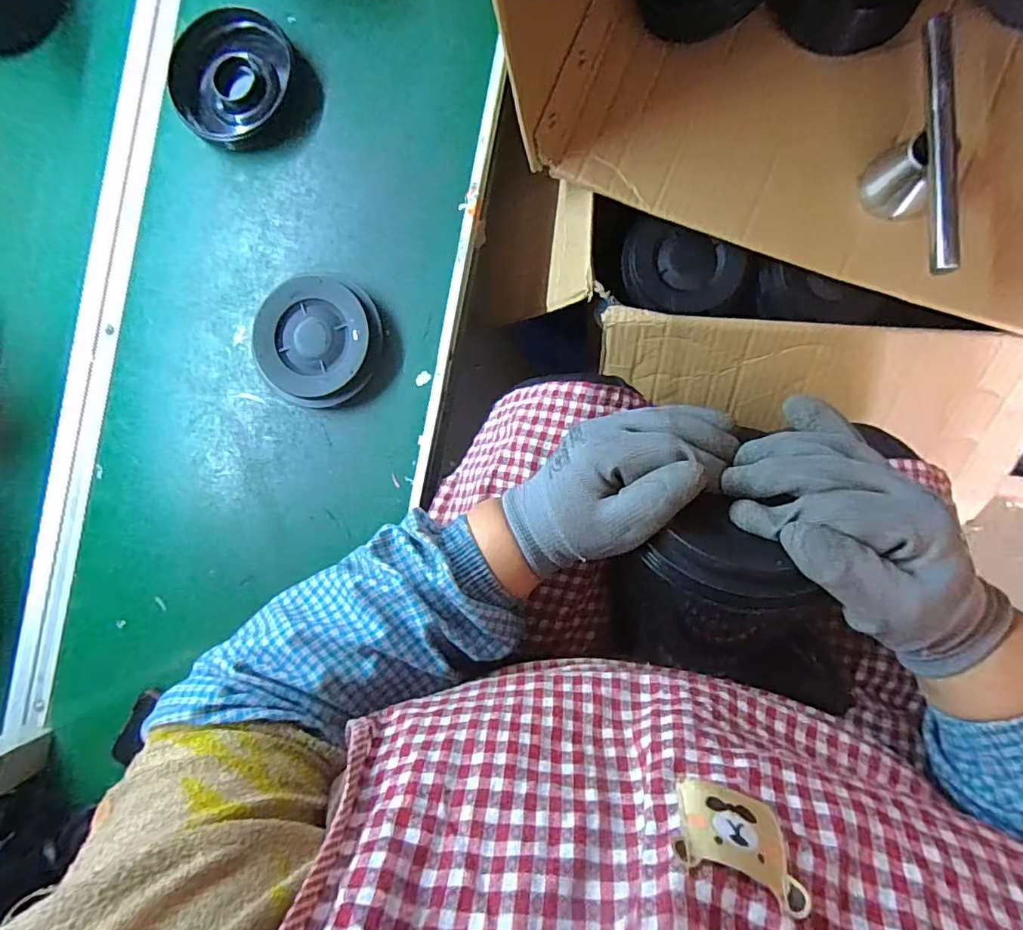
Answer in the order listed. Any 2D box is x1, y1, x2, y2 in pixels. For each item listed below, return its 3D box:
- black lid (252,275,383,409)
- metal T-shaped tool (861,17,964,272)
[{"bbox_3d":[-0.182,-0.113,0.491,0.111,0.031,0.114,0,88,5],"label":"black lid"},{"bbox_3d":[0.326,-0.247,0.434,0.037,0.065,0.201,0,88,5],"label":"metal T-shaped tool"}]

